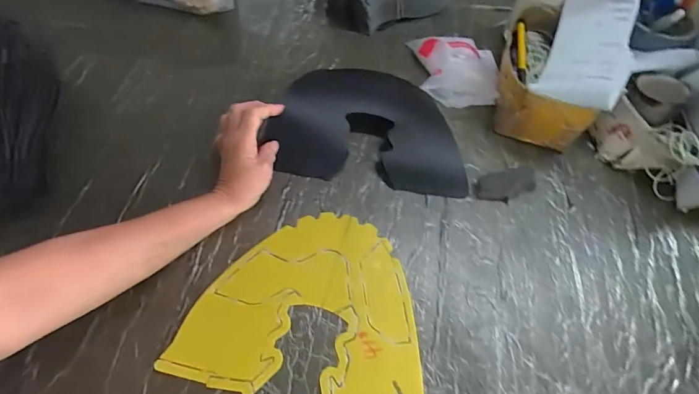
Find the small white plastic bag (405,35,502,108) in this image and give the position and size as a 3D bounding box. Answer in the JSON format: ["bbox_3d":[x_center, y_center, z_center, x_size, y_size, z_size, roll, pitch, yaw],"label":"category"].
[{"bbox_3d":[0.174,-0.210,0.600,0.140,0.056,0.145,2,62,-3],"label":"small white plastic bag"}]

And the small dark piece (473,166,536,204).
[{"bbox_3d":[0.214,-0.017,0.519,0.090,0.016,0.040,-13,64,-11],"label":"small dark piece"}]

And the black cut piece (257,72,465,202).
[{"bbox_3d":[0.032,-0.106,0.537,0.260,0.039,0.184,8,62,0],"label":"black cut piece"}]

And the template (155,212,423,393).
[{"bbox_3d":[-0.033,0.117,0.430,0.256,0.006,0.216,15,59,4],"label":"template"}]

